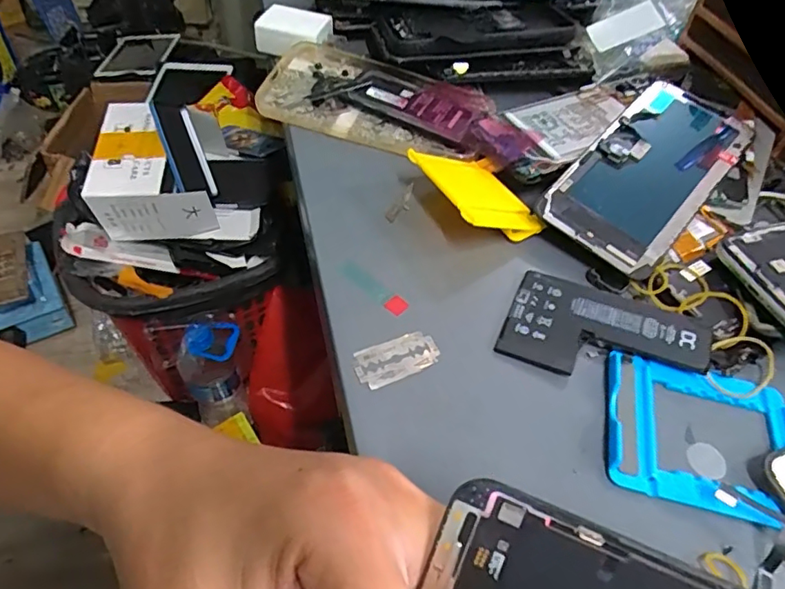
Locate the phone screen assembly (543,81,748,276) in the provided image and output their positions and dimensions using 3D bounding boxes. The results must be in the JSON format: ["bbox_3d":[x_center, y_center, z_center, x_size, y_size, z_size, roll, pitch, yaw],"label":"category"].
[{"bbox_3d":[0.157,-0.076,0.331,0.071,0.008,0.145,39,70,19],"label":"phone screen assembly"}]

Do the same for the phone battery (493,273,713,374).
[{"bbox_3d":[0.107,0.021,0.276,0.095,0.004,0.060,19,55,16],"label":"phone battery"}]

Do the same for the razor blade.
[{"bbox_3d":[0.002,0.030,0.264,0.042,0.004,0.022,-18,55,-20],"label":"razor blade"}]

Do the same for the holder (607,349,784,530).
[{"bbox_3d":[0.140,0.063,0.244,0.085,0.010,0.072,14,51,6],"label":"holder"}]

